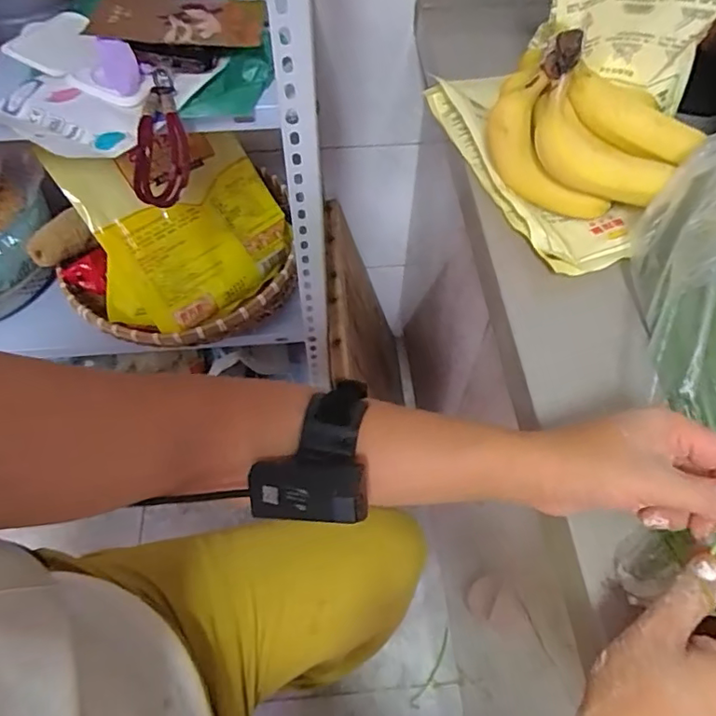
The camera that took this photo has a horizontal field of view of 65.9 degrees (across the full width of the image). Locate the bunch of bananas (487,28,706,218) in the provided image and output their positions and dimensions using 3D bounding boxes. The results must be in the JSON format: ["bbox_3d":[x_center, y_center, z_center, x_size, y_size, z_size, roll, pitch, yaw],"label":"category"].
[{"bbox_3d":[0.200,-0.198,0.468,0.158,0.128,0.073,21,60,13],"label":"bunch of bananas"}]

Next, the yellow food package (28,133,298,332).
[{"bbox_3d":[-0.234,-0.171,0.755,0.254,0.087,0.232,-29,104,-30],"label":"yellow food package"}]

